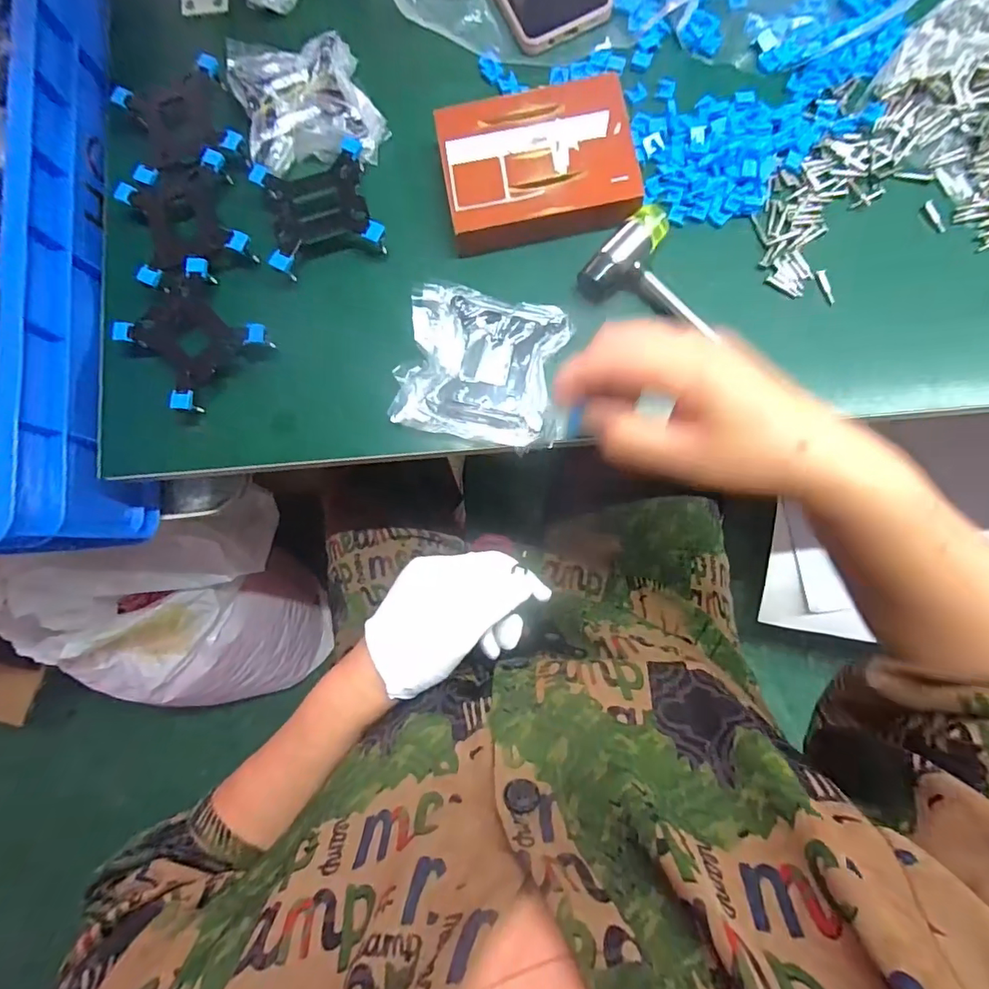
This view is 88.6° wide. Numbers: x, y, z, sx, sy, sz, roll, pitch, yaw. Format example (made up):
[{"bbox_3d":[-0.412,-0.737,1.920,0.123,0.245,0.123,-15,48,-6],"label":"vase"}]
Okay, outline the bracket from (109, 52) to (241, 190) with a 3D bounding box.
[{"bbox_3d":[-0.250,-0.295,0.399,0.082,0.017,0.086,-21,84,0],"label":"bracket"}]

